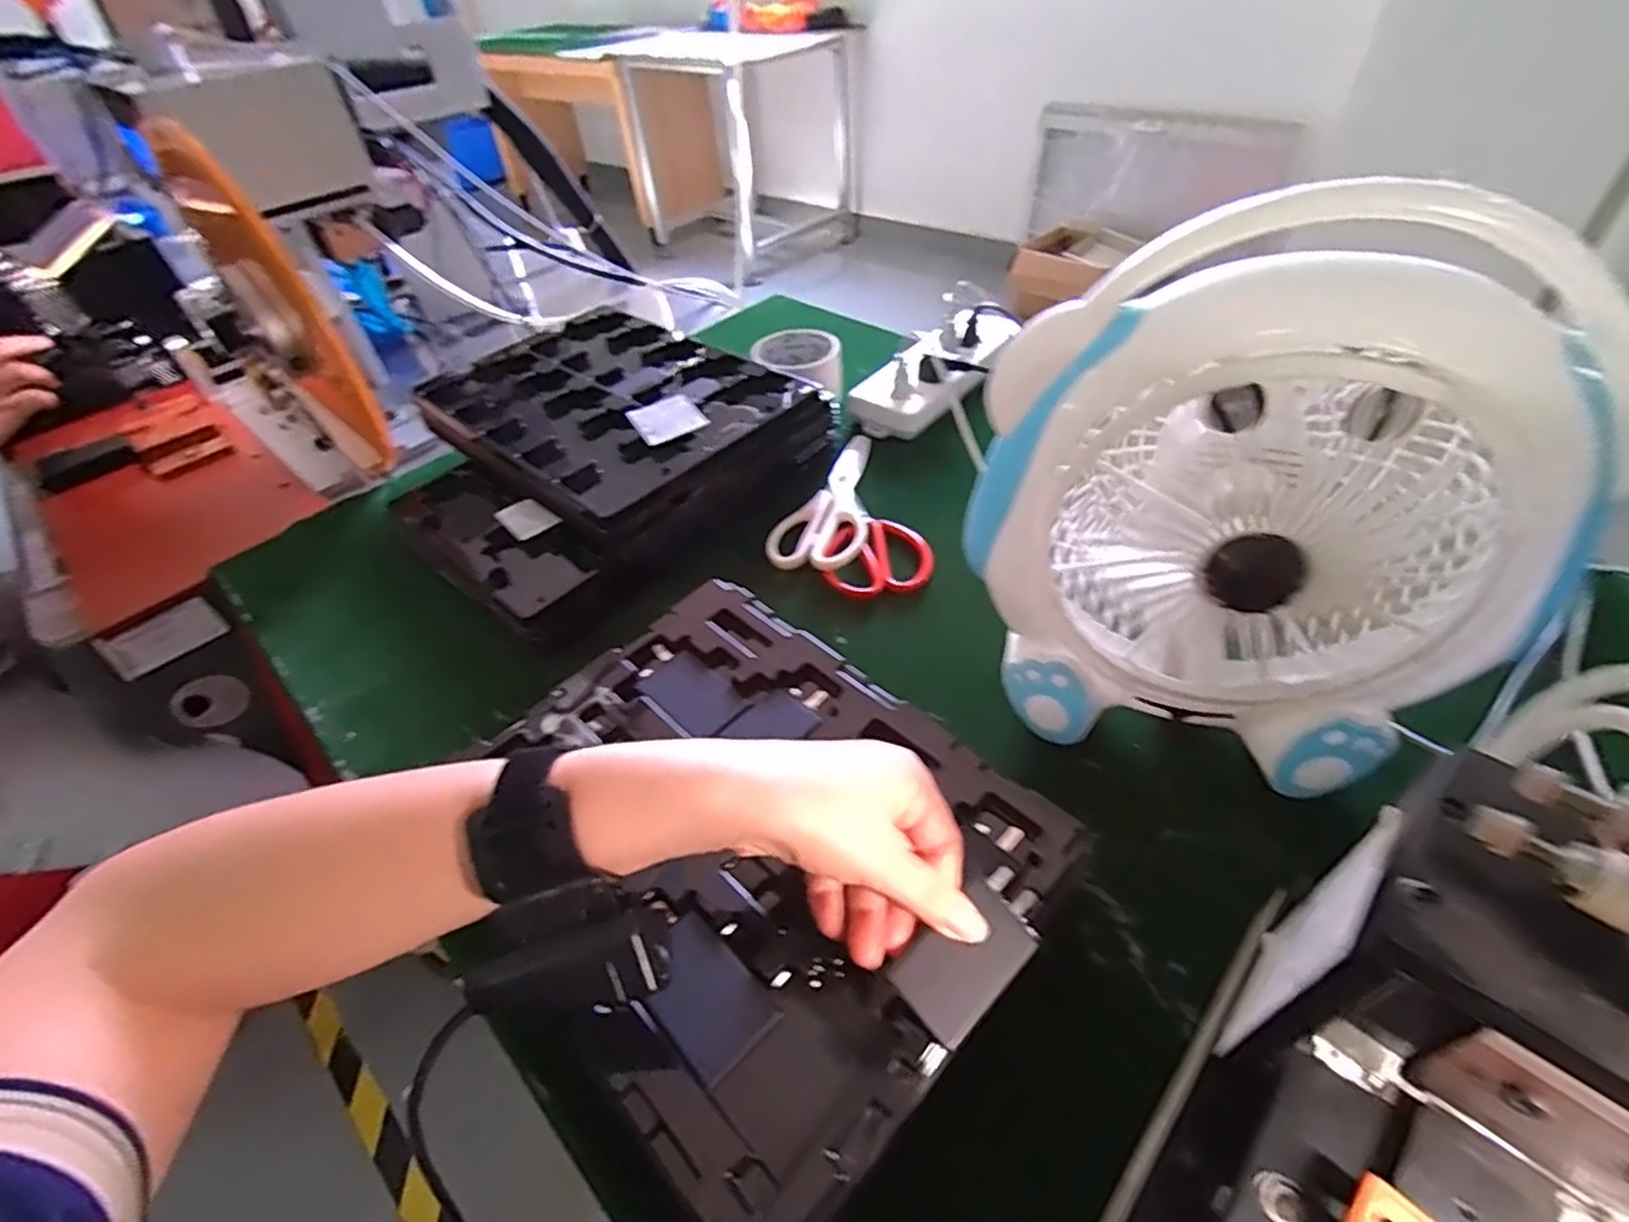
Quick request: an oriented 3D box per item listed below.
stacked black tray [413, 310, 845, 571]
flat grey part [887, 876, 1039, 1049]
[{"bbox_3d":[-0.177,-0.179,0.646,0.337,0.058,0.233,32,56,32],"label":"stacked black tray"},{"bbox_3d":[0.062,0.143,0.289,0.058,0.004,0.037,-34,68,-28],"label":"flat grey part"}]

